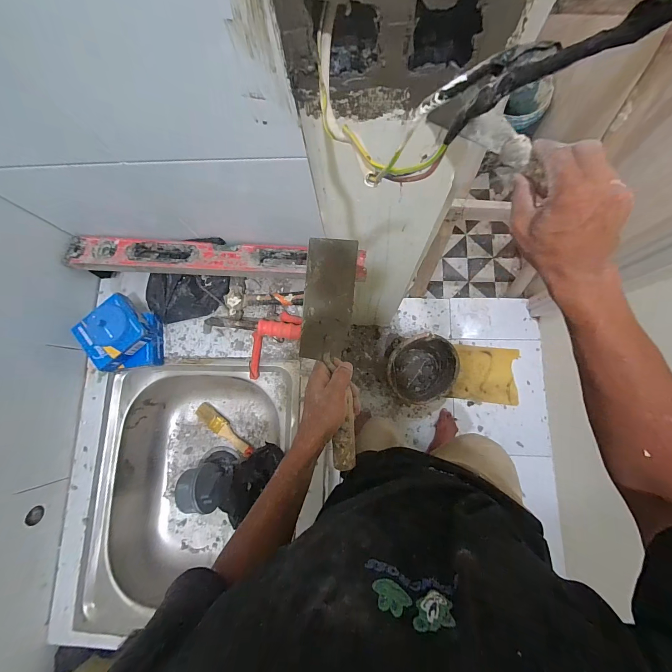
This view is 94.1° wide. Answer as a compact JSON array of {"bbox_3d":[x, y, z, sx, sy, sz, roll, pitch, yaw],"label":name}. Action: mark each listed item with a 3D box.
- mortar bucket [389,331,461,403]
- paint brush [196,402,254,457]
[{"bbox_3d":[0.356,0.142,1.340,0.275,0.221,0.260,-1,81,4],"label":"mortar bucket"},{"bbox_3d":[-0.260,0.222,0.731,0.163,0.024,0.039,40,85,9],"label":"paint brush"}]

